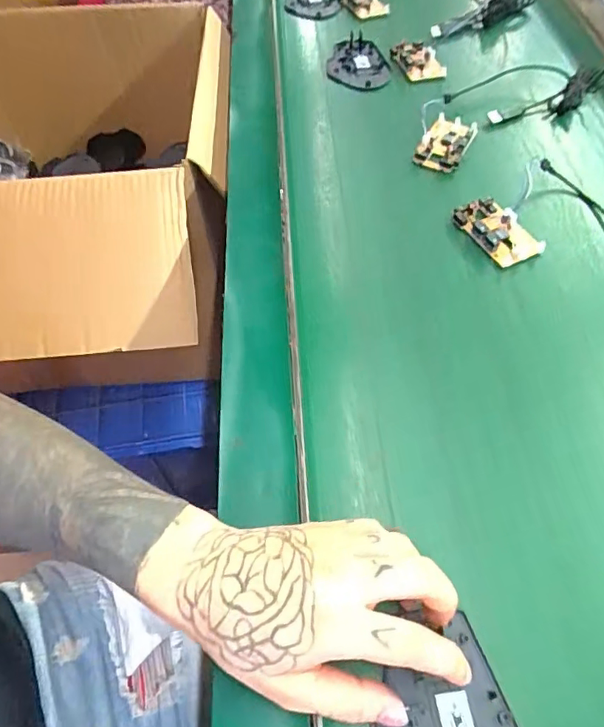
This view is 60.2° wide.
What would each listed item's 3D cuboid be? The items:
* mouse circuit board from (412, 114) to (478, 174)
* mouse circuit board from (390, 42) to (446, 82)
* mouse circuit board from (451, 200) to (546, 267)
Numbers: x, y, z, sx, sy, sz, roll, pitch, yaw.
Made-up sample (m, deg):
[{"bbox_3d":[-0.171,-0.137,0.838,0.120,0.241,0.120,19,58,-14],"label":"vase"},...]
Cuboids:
[{"bbox_3d":[0.150,-0.229,0.539,0.043,0.009,0.083,23,59,15],"label":"mouse circuit board"},{"bbox_3d":[0.141,-0.367,0.632,0.048,0.010,0.077,-15,57,-10],"label":"mouse circuit board"},{"bbox_3d":[0.174,-0.118,0.463,0.048,0.015,0.072,-22,59,-15],"label":"mouse circuit board"}]

